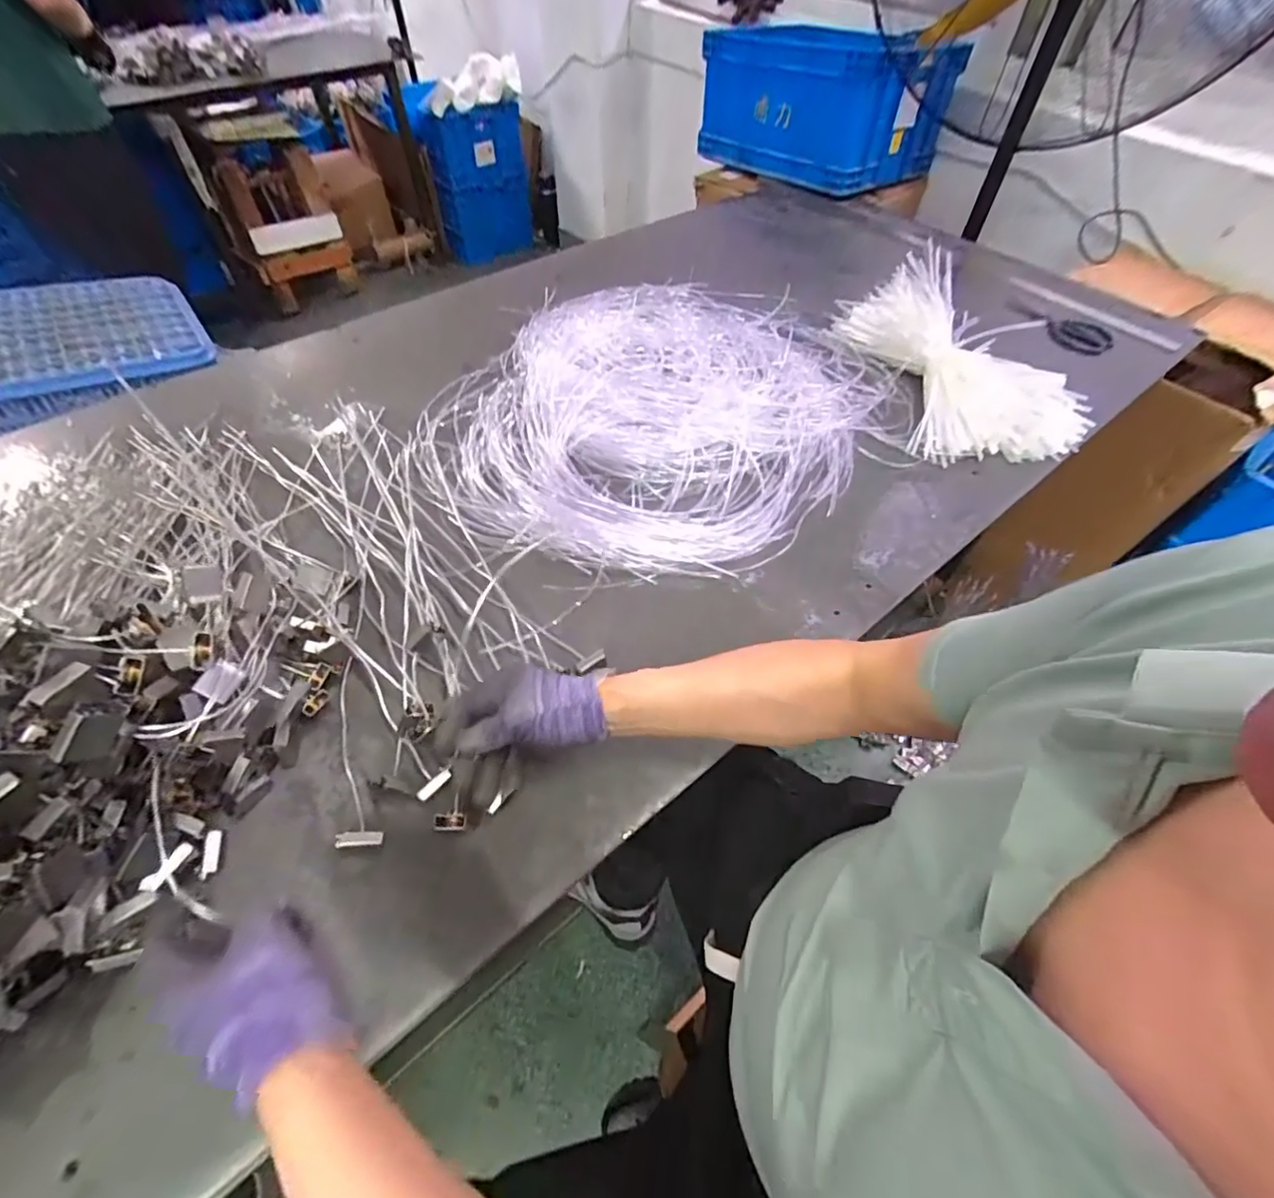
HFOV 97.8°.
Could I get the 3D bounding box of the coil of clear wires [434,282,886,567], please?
[{"bbox_3d":[0.039,-0.296,0.812,0.549,0.066,0.651,28,59,18],"label":"coil of clear wires"}]

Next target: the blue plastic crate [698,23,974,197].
[{"bbox_3d":[0.435,-1.237,1.388,0.320,0.254,0.590,-38,63,-24],"label":"blue plastic crate"}]

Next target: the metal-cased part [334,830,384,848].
[{"bbox_3d":[-0.234,0.203,0.470,0.036,0.007,0.012,5,52,-21],"label":"metal-cased part"}]

